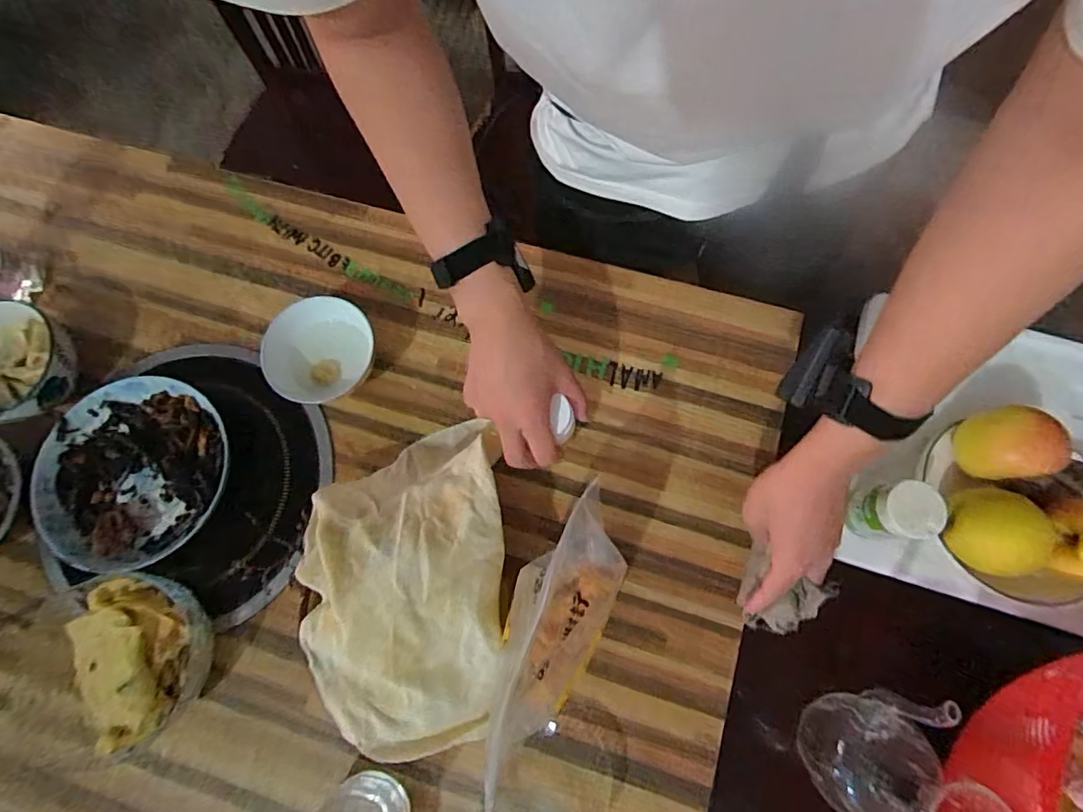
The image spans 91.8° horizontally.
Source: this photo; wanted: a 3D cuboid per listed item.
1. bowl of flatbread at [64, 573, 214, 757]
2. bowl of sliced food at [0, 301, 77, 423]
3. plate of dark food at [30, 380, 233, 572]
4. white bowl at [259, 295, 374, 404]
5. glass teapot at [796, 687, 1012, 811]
[{"bbox_3d":[-0.383,0.233,0.494,0.132,0.056,0.138,-1,75,2],"label":"bowl of flatbread"},{"bbox_3d":[-0.560,-0.046,0.557,0.125,0.063,0.131,-1,75,2],"label":"bowl of sliced food"},{"bbox_3d":[-0.421,0.068,0.544,0.189,0.033,0.187,-1,75,2],"label":"plate of dark food"},{"bbox_3d":[-0.231,-0.056,0.558,0.100,0.060,0.103,-1,75,2],"label":"white bowl"},{"bbox_3d":[0.274,0.282,0.404,0.102,0.142,0.089,-43,77,-9],"label":"glass teapot"}]

